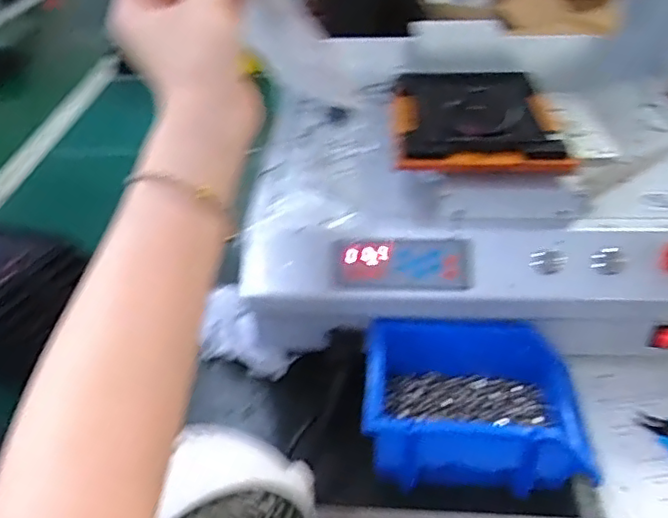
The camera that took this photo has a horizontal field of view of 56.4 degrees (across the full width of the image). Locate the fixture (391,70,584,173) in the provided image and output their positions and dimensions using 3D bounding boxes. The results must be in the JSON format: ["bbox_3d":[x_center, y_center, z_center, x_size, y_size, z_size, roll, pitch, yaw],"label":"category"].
[{"bbox_3d":[0.135,-0.137,0.589,0.152,0.020,0.187,0,36,4],"label":"fixture"}]

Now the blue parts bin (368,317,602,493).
[{"bbox_3d":[0.116,0.117,0.514,0.172,0.077,0.128,-1,36,2],"label":"blue parts bin"}]

